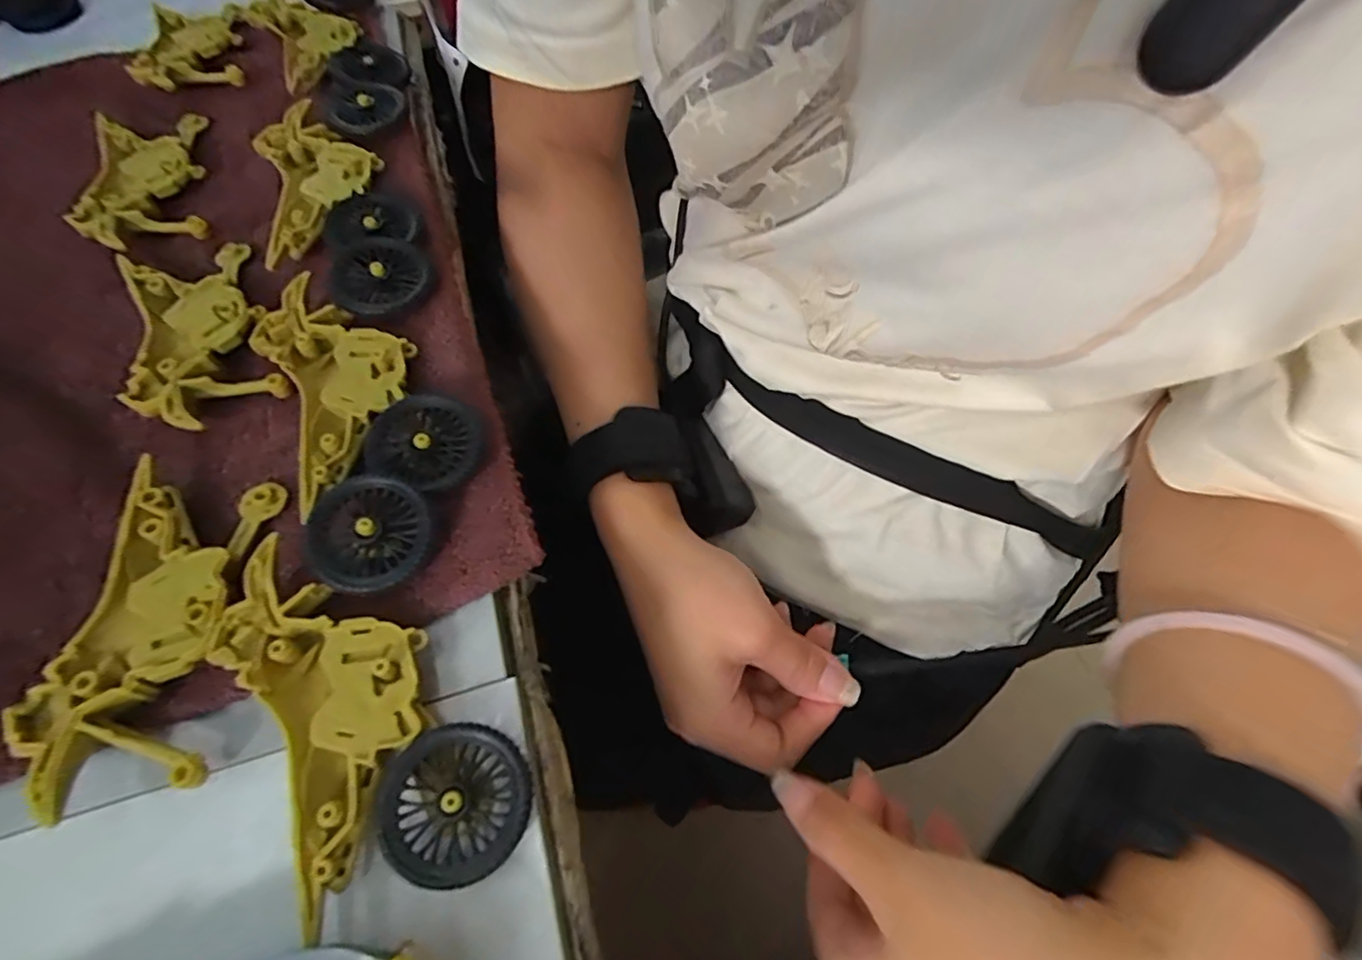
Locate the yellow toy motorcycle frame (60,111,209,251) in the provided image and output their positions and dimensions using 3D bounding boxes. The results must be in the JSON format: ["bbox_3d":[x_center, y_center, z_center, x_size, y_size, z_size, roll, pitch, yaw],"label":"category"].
[{"bbox_3d":[-0.247,-0.139,0.284,0.049,0.014,0.092,-20,63,-8],"label":"yellow toy motorcycle frame"}]

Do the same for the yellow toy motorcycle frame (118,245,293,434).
[{"bbox_3d":[-0.188,-0.057,0.240,0.049,0.011,0.093,-26,64,-11],"label":"yellow toy motorcycle frame"}]

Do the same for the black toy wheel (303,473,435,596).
[{"bbox_3d":[-0.098,0.017,0.194,0.038,0.011,0.035,-1,62,2],"label":"black toy wheel"}]

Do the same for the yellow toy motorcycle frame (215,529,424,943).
[{"bbox_3d":[-0.098,0.059,0.176,0.046,0.016,0.093,-32,65,-14],"label":"yellow toy motorcycle frame"}]

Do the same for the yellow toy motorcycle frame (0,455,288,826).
[{"bbox_3d":[-0.158,0.042,0.185,0.047,0.012,0.096,-4,62,0],"label":"yellow toy motorcycle frame"}]

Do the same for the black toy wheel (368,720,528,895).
[{"bbox_3d":[-0.059,0.086,0.166,0.036,0.015,0.038,-1,62,2],"label":"black toy wheel"}]

